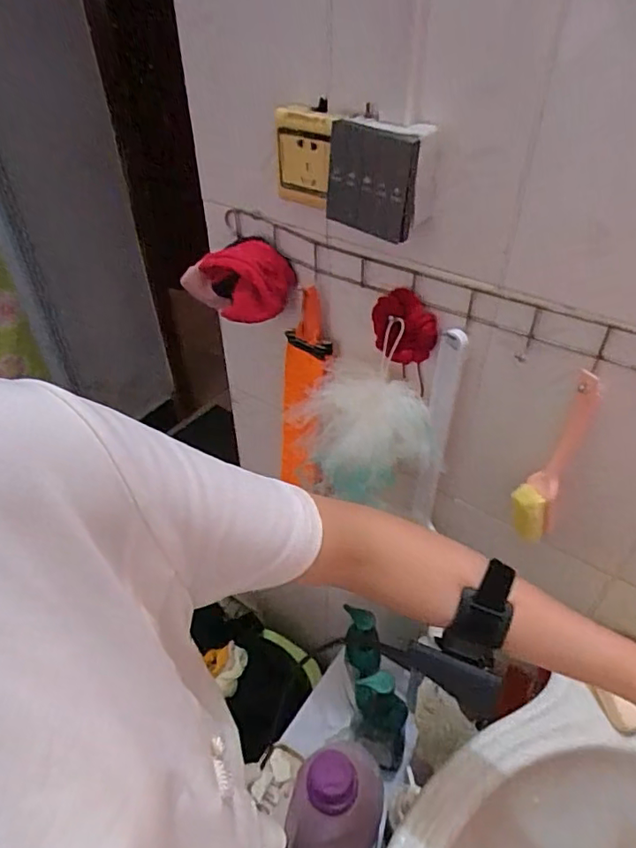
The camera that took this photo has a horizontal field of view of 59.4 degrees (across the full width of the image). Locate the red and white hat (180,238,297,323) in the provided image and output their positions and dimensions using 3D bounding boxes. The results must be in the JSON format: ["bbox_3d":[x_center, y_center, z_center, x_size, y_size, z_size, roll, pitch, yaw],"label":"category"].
[{"bbox_3d":[-0.095,-0.168,0.652,0.144,0.078,0.052,16,45,18],"label":"red and white hat"}]

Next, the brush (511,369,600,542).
[{"bbox_3d":[0.228,0.039,0.547,0.040,0.193,0.039,31,51,30],"label":"brush"}]

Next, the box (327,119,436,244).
[{"bbox_3d":[0.051,-0.213,0.485,0.096,0.086,0.036,32,51,31],"label":"box"}]

